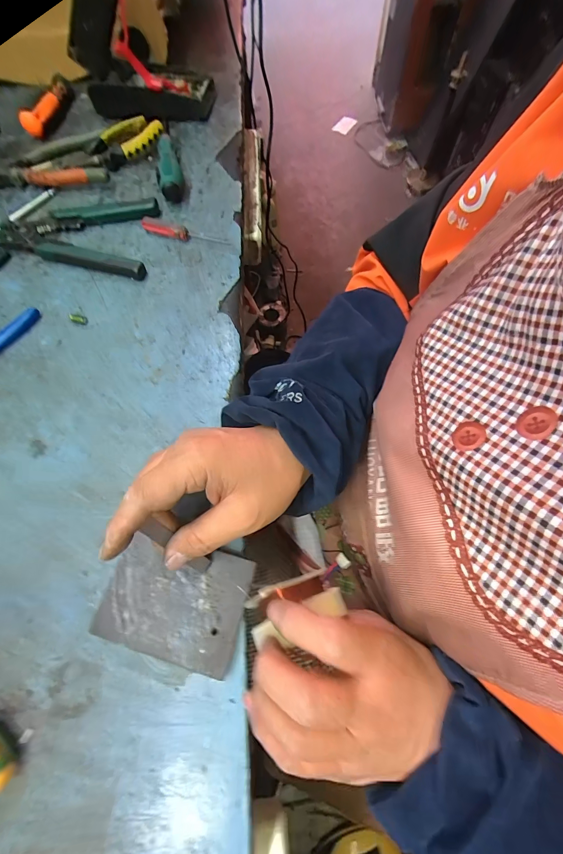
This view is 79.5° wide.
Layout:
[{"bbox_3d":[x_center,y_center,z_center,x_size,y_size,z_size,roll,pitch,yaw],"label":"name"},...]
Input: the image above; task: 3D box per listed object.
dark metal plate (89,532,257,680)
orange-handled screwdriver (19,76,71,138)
[{"bbox_3d":[-0.080,0.128,0.254,0.102,0.006,0.079,16,71,7],"label":"dark metal plate"},{"bbox_3d":[-0.327,-0.451,0.474,0.030,0.028,0.109,10,70,5],"label":"orange-handled screwdriver"}]

